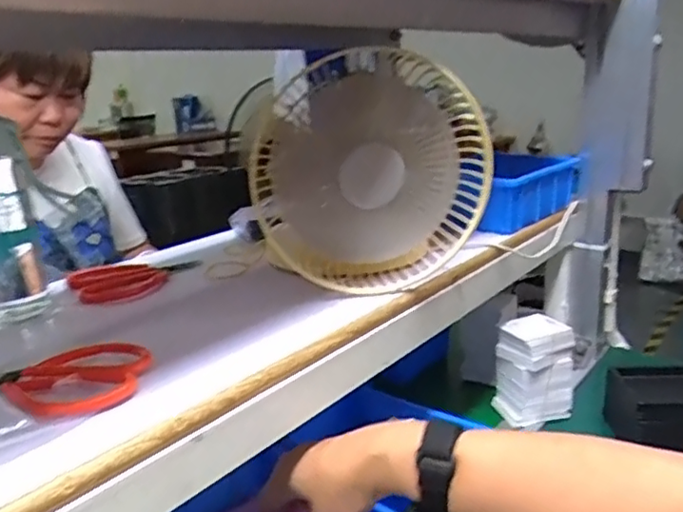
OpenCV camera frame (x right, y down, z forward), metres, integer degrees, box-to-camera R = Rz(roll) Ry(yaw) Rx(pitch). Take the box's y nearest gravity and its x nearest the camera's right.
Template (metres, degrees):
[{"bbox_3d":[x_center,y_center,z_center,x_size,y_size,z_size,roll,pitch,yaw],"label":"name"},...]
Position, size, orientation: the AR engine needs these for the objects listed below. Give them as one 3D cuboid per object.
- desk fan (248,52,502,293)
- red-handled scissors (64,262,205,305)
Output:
[{"bbox_3d":[0.020,-0.069,0.538,0.201,0.185,0.097,-8,16,-16],"label":"desk fan"},{"bbox_3d":[-0.195,0.021,0.584,0.116,0.021,0.056,-18,21,-41],"label":"red-handled scissors"}]

